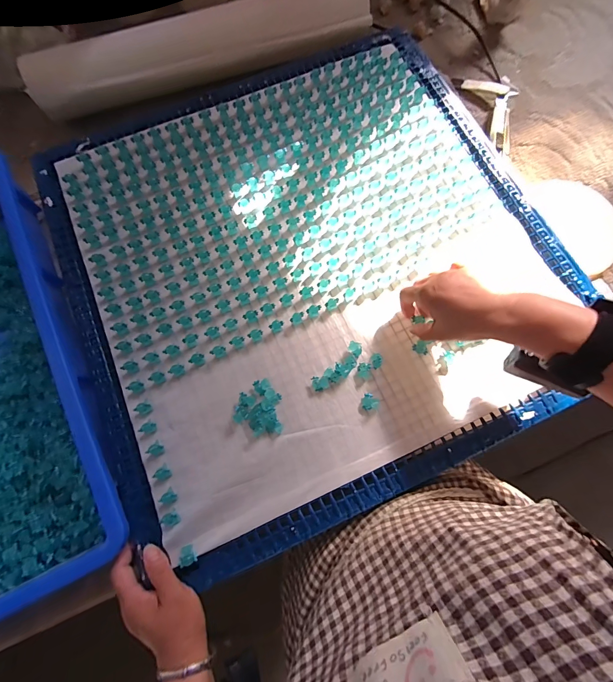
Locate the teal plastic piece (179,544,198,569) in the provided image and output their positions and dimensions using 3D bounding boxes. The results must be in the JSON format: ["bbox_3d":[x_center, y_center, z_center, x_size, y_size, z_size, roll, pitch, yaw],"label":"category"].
[{"bbox_3d":[-0.120,0.215,0.319,0.017,0.008,0.018,-30,77,-6],"label":"teal plastic piece"}]

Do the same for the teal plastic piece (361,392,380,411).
[{"bbox_3d":[0.073,0.070,0.365,0.019,0.008,0.019,0,76,1],"label":"teal plastic piece"}]

